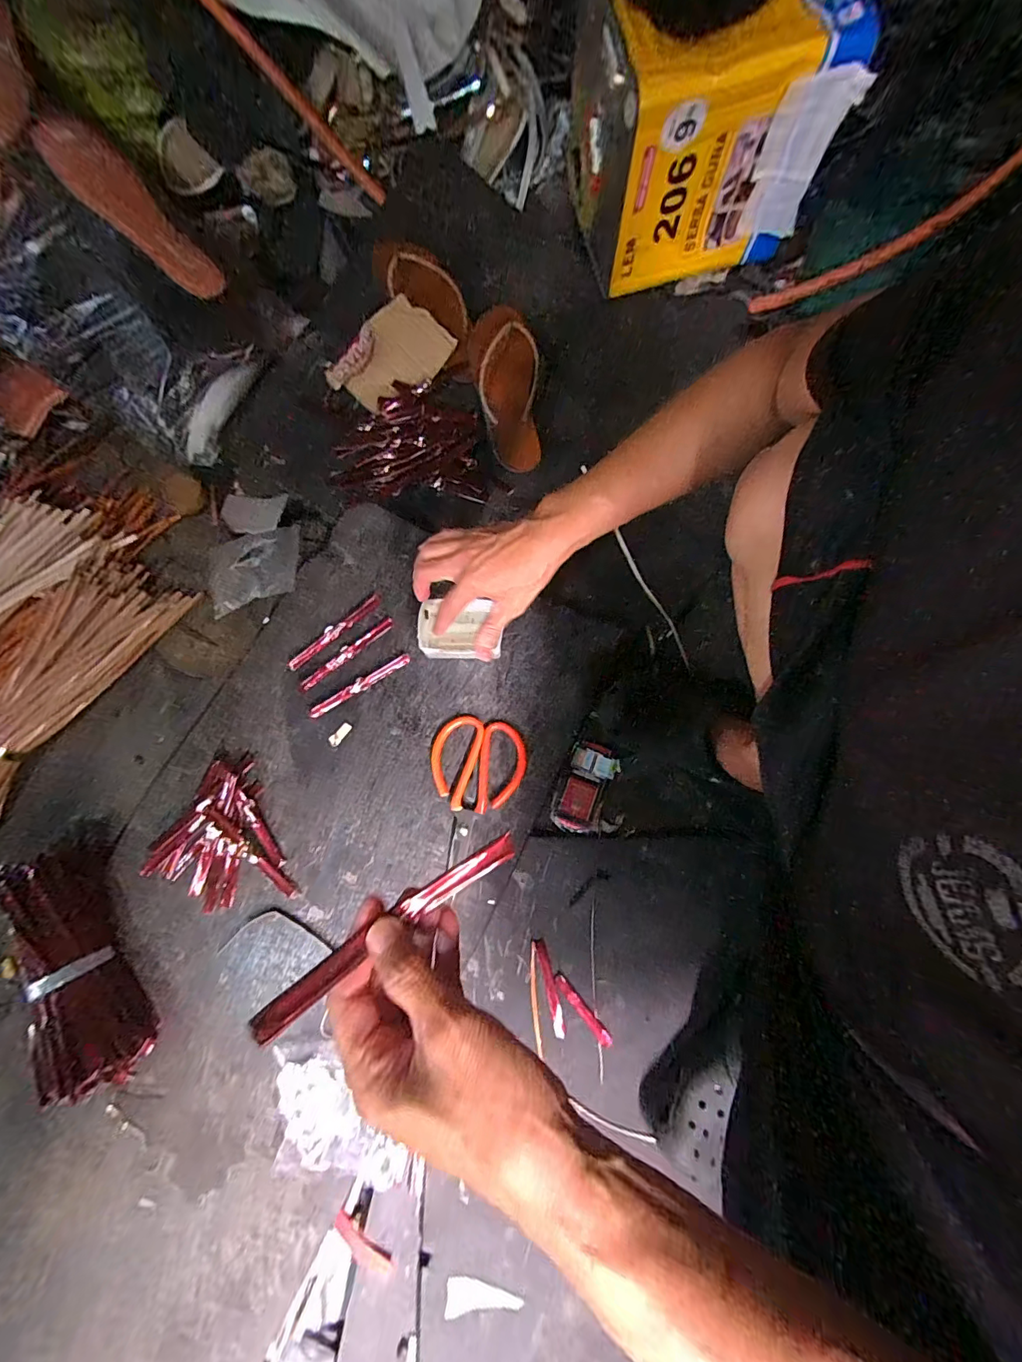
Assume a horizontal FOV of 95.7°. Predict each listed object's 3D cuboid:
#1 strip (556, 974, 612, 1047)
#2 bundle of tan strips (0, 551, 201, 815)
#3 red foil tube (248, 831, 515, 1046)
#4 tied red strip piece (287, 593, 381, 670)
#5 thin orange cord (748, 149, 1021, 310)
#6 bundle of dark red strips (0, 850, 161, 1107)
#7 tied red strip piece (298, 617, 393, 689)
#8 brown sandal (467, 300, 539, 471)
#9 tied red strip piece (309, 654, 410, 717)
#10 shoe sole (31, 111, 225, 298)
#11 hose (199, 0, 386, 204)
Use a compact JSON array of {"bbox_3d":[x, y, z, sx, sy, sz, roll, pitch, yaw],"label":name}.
[{"bbox_3d":[0.084,0.383,0.538,0.016,0.009,0.087,-40,80,-12],"label":"strip"},{"bbox_3d":[-0.645,0.068,0.571,0.148,0.039,0.543,33,81,7],"label":"bundle of tan strips"},{"bbox_3d":[-0.060,0.129,0.248,0.147,0.013,0.015,-29,79,-27],"label":"red foil tube"},{"bbox_3d":[-0.225,-0.064,0.593,0.143,0.007,0.016,-40,81,-6],"label":"tied red strip piece"},{"bbox_3d":[0.544,-0.633,0.634,0.401,0.040,0.075,-27,78,22],"label":"thin orange cord"},{"bbox_3d":[-0.473,0.307,0.502,0.077,0.073,0.255,-28,84,-8],"label":"bundle of dark red strips"},{"bbox_3d":[-0.209,-0.035,0.591,0.140,0.004,0.016,-40,81,-6],"label":"tied red strip piece"},{"bbox_3d":[-0.003,-0.425,0.667,0.098,0.045,0.230,-10,100,-1],"label":"brown sandal"},{"bbox_3d":[-0.191,0.005,0.582,0.140,0.014,0.017,-29,80,-5],"label":"tied red strip piece"},{"bbox_3d":[-0.475,-0.593,0.590,0.212,0.021,0.088,45,64,-18],"label":"shoe sole"},{"bbox_3d":[-0.343,-0.825,0.604,0.397,0.017,0.031,31,79,-30],"label":"hose"}]

